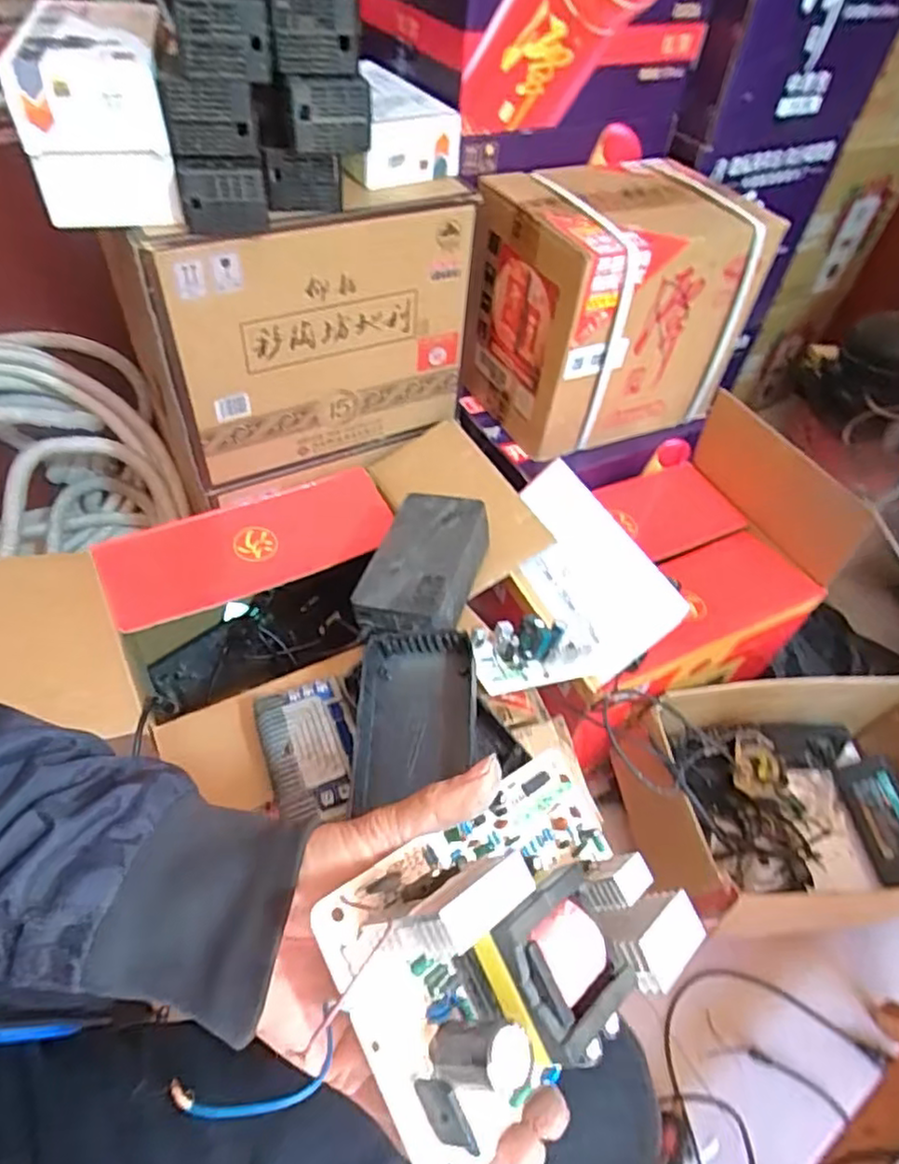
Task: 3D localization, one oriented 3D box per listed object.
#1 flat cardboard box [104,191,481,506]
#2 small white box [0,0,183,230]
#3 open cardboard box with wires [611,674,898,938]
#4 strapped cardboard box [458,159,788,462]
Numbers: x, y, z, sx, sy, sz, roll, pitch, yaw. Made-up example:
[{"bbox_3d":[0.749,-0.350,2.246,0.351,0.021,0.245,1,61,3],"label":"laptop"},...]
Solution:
[{"bbox_3d":[-0.159,-0.273,0.818,0.402,0.330,0.061,-26,57,-24],"label":"flat cardboard box"},{"bbox_3d":[-0.330,-0.443,0.633,0.118,0.130,0.174,-8,52,-12],"label":"small white box"},{"bbox_3d":[0.437,0.288,0.848,0.466,0.193,0.277,-1,51,-7],"label":"open cardboard box with wires"},{"bbox_3d":[0.212,-0.373,0.911,0.316,0.282,0.227,-21,55,-21],"label":"strapped cardboard box"}]

